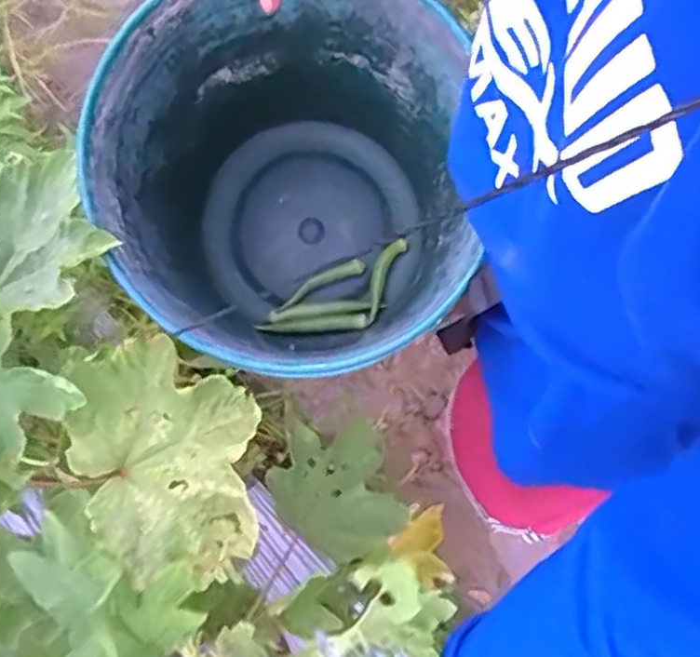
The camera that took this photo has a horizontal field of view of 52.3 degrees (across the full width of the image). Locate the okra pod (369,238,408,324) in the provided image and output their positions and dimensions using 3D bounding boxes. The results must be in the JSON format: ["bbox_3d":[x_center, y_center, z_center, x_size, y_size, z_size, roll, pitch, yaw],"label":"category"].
[{"bbox_3d":[0.034,-0.057,0.788,0.024,0.012,0.096,24,77,7],"label":"okra pod"}]

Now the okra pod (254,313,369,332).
[{"bbox_3d":[-0.040,-0.006,0.777,0.117,0.010,0.018,-4,75,0],"label":"okra pod"}]

